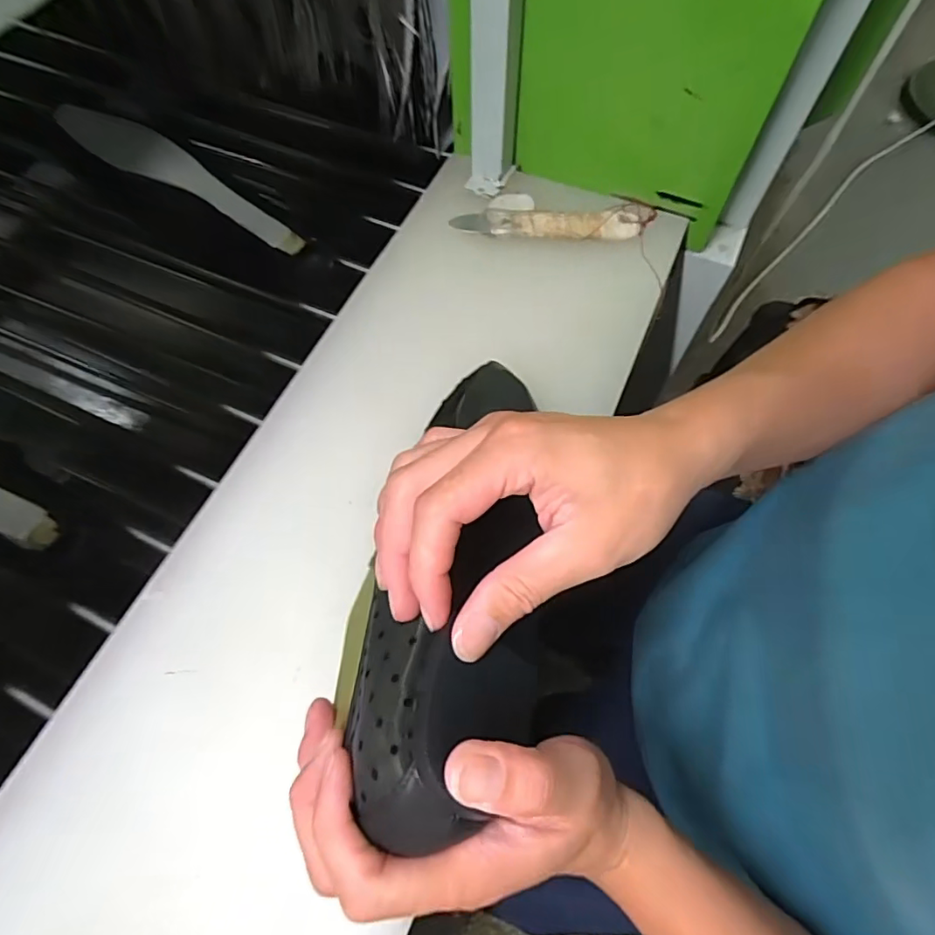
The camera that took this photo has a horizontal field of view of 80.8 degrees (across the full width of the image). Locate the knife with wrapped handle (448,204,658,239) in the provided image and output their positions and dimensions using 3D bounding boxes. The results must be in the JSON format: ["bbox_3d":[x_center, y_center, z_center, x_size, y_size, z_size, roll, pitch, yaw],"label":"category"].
[{"bbox_3d":[0.075,-0.215,0.487,0.173,0.023,0.029,2,65,2],"label":"knife with wrapped handle"}]

